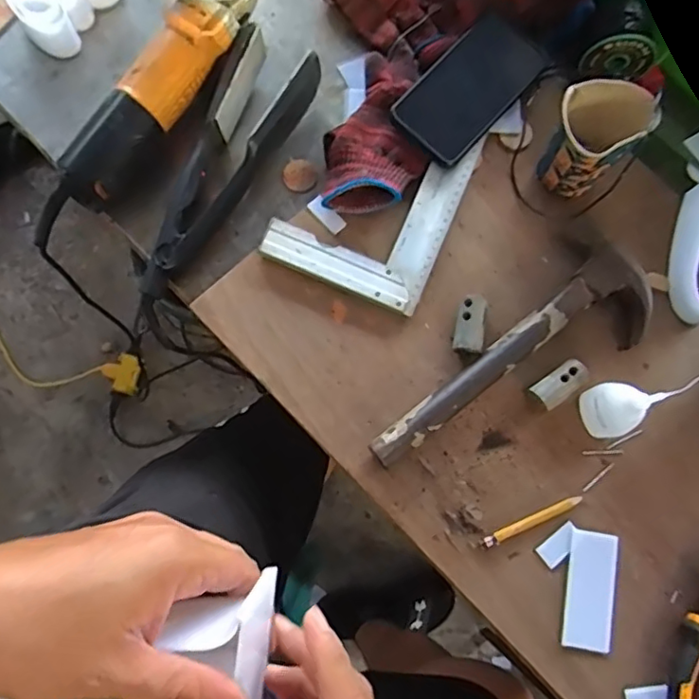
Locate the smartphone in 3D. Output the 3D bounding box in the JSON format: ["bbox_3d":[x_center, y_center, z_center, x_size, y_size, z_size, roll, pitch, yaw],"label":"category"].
[{"bbox_3d":[0.116,-0.253,0.563,0.079,0.008,0.154,43,78,2],"label":"smartphone"}]

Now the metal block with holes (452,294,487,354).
[{"bbox_3d":[0.107,-0.021,0.521,0.025,0.022,0.051,13,78,2],"label":"metal block with holes"}]

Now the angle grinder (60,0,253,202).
[{"bbox_3d":[-0.170,-0.261,0.540,0.080,0.082,0.279,30,79,6],"label":"angle grinder"}]

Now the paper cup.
[{"bbox_3d":[0.215,-0.188,0.524,0.073,0.091,0.086,35,80,7],"label":"paper cup"}]

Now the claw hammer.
[{"bbox_3d":[0.149,0.016,0.509,0.283,0.027,0.107,-43,81,-9],"label":"claw hammer"}]

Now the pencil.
[{"bbox_3d":[0.155,0.145,0.493,0.092,0.004,0.010,-23,79,-5],"label":"pencil"}]

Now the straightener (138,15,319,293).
[{"bbox_3d":[-0.126,-0.169,0.545,0.081,0.050,0.269,28,79,5],"label":"straightener"}]

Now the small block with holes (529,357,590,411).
[{"bbox_3d":[0.185,0.030,0.513,0.052,0.022,0.025,-35,80,-8],"label":"small block with holes"}]

